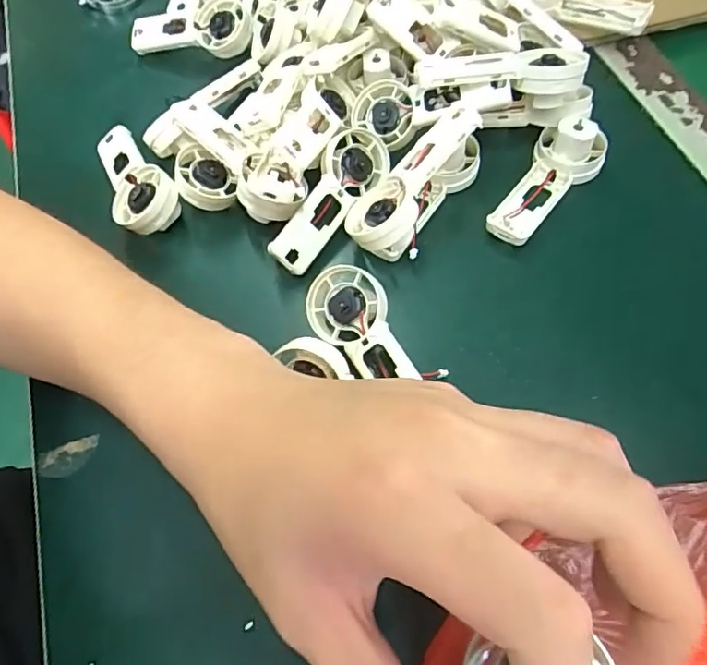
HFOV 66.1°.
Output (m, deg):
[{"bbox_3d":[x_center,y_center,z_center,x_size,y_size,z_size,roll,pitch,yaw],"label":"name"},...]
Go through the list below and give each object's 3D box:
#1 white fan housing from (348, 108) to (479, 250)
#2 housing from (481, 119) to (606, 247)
[{"bbox_3d":[0.031,-0.086,0.299,0.039,0.026,0.092,38,89,18],"label":"white fan housing"},{"bbox_3d":[0.111,-0.083,0.308,0.038,0.028,0.082,28,68,17],"label":"housing"}]

